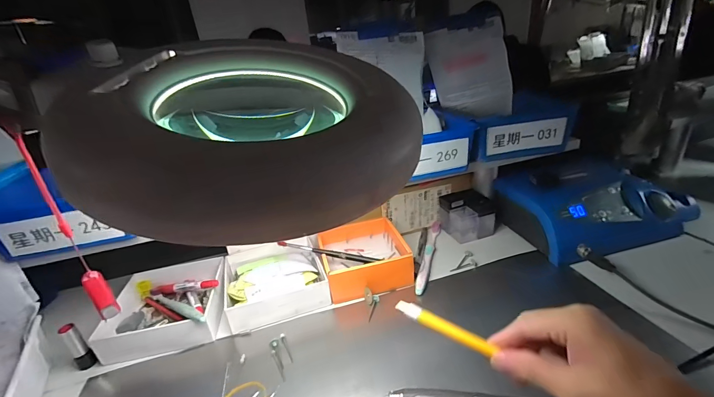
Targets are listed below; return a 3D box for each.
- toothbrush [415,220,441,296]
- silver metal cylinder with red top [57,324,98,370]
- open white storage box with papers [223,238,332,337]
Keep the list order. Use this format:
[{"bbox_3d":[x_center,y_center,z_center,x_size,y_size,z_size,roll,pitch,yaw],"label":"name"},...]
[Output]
[{"bbox_3d":[0.112,0.087,0.524,0.017,0.014,0.179,3,27,20],"label":"toothbrush"},{"bbox_3d":[-0.330,0.175,0.398,0.020,0.058,0.018,11,30,33],"label":"silver metal cylinder with red top"},{"bbox_3d":[-0.121,0.110,0.493,0.135,0.038,0.146,-15,26,-17],"label":"open white storage box with papers"}]

